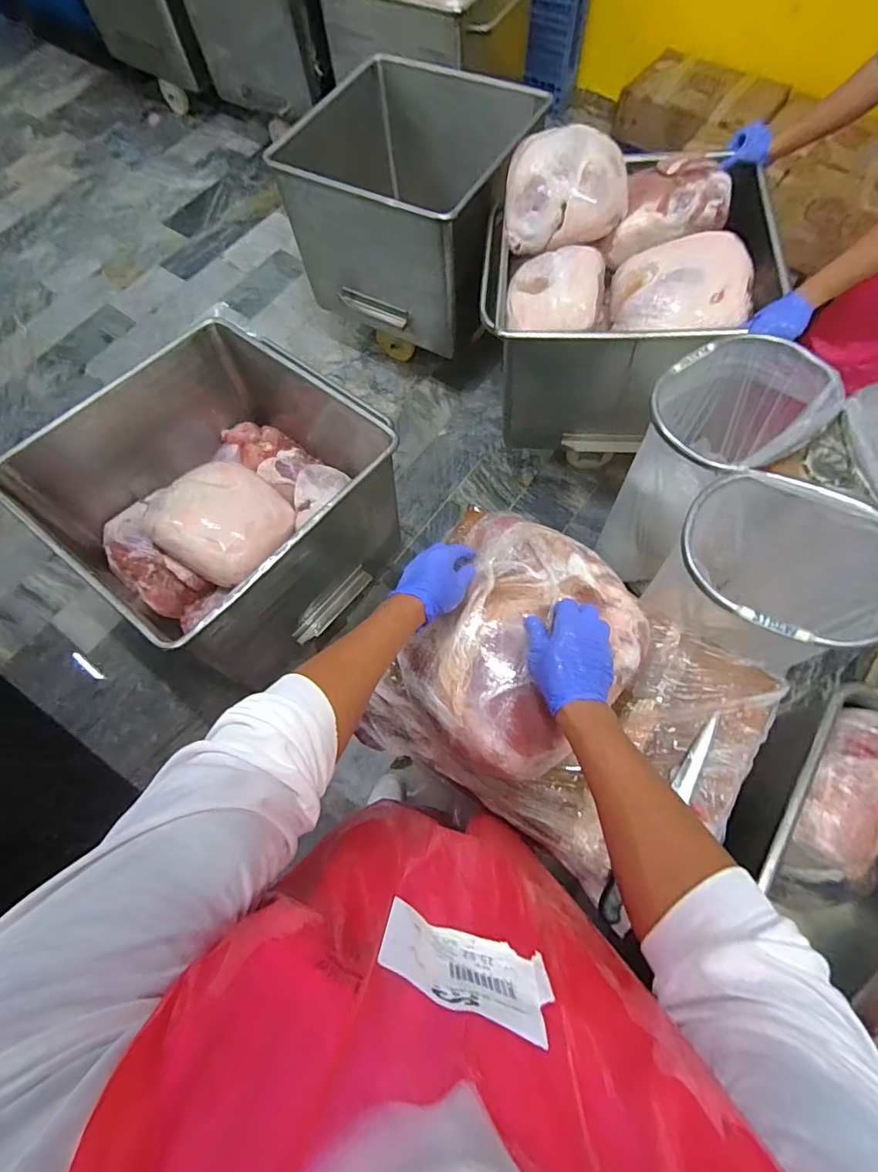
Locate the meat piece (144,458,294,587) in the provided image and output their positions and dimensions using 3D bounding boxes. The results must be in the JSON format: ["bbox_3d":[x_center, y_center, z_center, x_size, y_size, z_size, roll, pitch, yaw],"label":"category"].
[{"bbox_3d":[-0.565,-0.181,1.249,0.297,0.113,0.300,35,74,13],"label":"meat piece"}]

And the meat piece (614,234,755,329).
[{"bbox_3d":[0.574,-0.704,1.144,0.293,0.168,0.178,10,70,5],"label":"meat piece"}]

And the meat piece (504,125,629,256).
[{"bbox_3d":[0.319,-1.000,1.232,0.284,0.165,0.231,5,70,3],"label":"meat piece"}]

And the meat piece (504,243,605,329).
[{"bbox_3d":[0.285,-0.724,1.193,0.227,0.124,0.189,19,71,8],"label":"meat piece"}]

